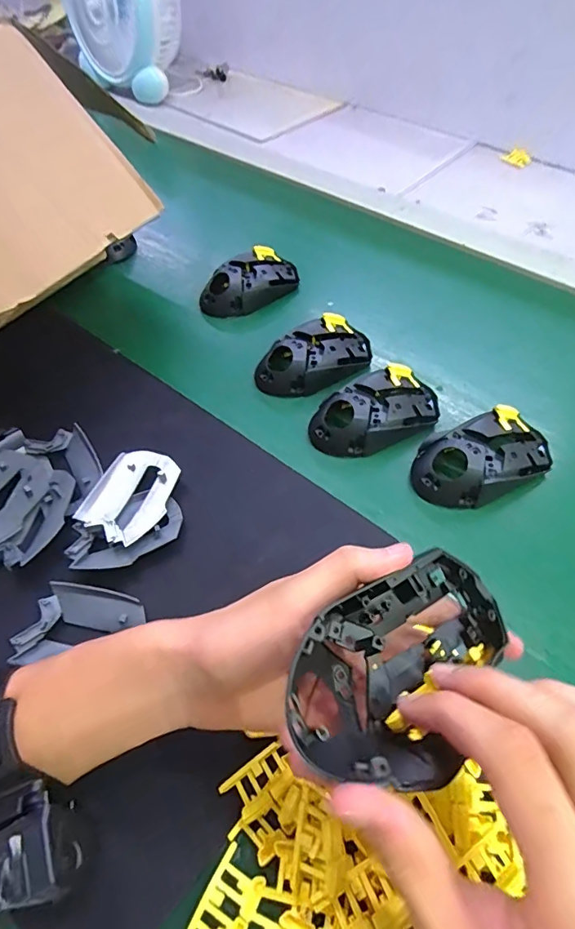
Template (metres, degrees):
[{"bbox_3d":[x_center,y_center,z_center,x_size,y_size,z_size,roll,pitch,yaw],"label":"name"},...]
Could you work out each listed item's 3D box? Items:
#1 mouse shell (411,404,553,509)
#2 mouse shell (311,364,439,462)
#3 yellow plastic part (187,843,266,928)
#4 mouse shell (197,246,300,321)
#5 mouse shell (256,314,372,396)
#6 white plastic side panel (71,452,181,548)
[{"bbox_3d":[0.157,-0.008,0.386,0.117,0.034,0.072,-15,56,-9],"label":"mouse shell"},{"bbox_3d":[0.076,-0.049,0.413,0.113,0.032,0.059,-24,58,-14],"label":"mouse shell"},{"bbox_3d":[-0.030,0.224,0.242,0.026,0.004,0.042,26,60,18],"label":"yellow plastic part"},{"bbox_3d":[-0.043,-0.205,0.535,0.116,0.035,0.070,-33,61,-20],"label":"mouse shell"},{"bbox_3d":[0.027,-0.105,0.456,0.117,0.030,0.061,-28,59,-16],"label":"mouse shell"},{"bbox_3d":[-0.121,0.022,0.369,0.058,0.016,0.077,23,59,16],"label":"white plastic side panel"}]

